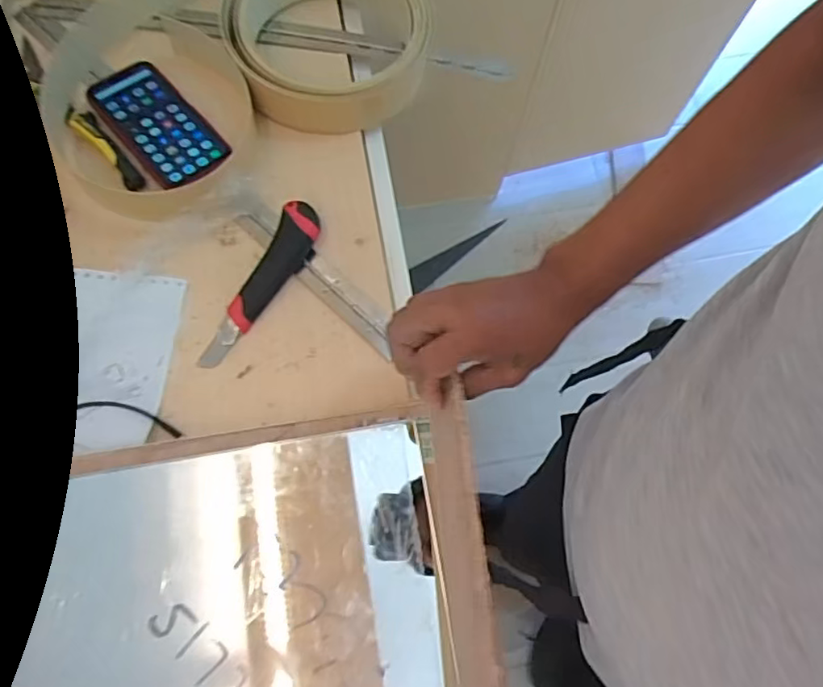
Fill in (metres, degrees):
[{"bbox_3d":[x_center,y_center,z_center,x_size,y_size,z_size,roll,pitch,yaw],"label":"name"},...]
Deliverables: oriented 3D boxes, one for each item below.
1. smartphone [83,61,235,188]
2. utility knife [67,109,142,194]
[{"bbox_3d":[-0.265,-0.229,0.622,0.077,0.017,0.166,-40,76,-13],"label":"smartphone"},{"bbox_3d":[-0.310,-0.198,0.604,0.021,0.014,0.115,-40,76,-13],"label":"utility knife"}]

